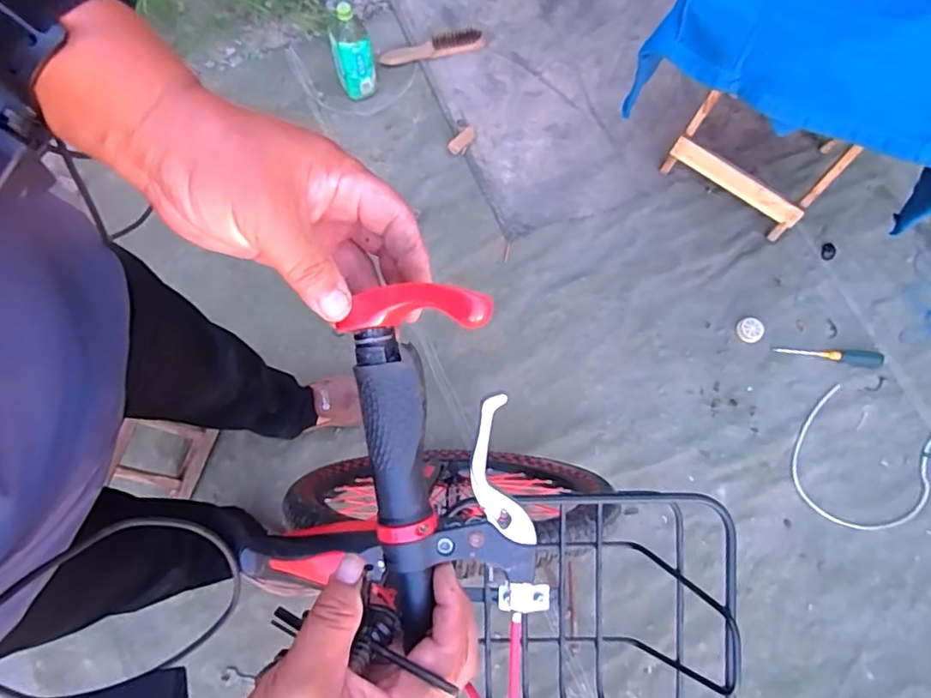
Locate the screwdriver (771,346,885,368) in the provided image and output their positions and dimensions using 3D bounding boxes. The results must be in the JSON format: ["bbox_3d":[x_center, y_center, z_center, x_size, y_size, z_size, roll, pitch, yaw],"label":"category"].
[{"bbox_3d":[0.737,0.010,1.181,0.205,0.030,0.031,9,75,2],"label":"screwdriver"}]

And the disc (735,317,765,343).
[{"bbox_3d":[0.590,-0.041,1.203,0.054,0.015,0.055,0,74,-1],"label":"disc"}]

